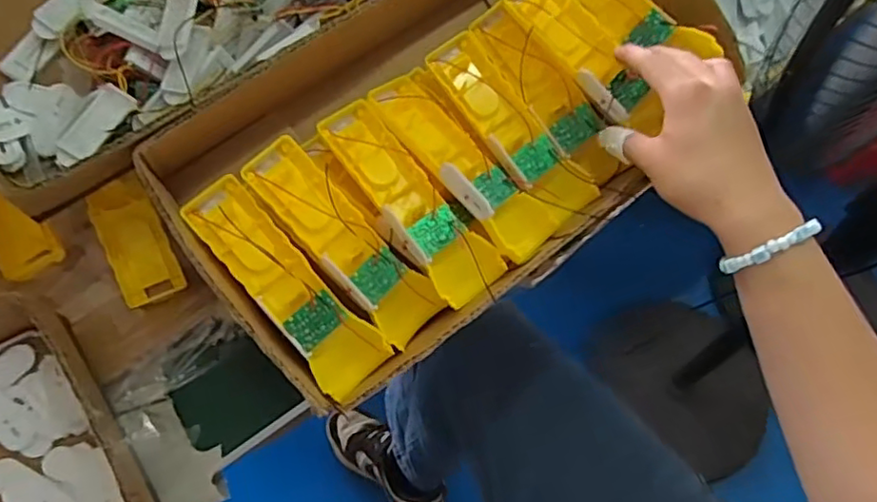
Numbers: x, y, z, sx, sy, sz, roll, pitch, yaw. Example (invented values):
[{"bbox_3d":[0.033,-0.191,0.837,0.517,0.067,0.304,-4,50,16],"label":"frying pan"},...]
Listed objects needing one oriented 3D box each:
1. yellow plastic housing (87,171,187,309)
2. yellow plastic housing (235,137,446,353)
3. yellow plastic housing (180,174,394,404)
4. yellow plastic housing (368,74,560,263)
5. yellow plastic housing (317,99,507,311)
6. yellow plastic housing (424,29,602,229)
[{"bbox_3d":[-0.221,-0.007,0.444,0.041,0.014,0.090,-19,97,-13],"label":"yellow plastic housing"},{"bbox_3d":[-0.065,-0.005,0.414,0.047,0.029,0.161,-44,97,-22],"label":"yellow plastic housing"},{"bbox_3d":[-0.101,0.023,0.403,0.046,0.027,0.160,-41,86,-21],"label":"yellow plastic housing"},{"bbox_3d":[0.016,-0.064,0.443,0.053,0.030,0.165,-35,68,-19],"label":"yellow plastic housing"},{"bbox_3d":[-0.020,-0.037,0.427,0.048,0.034,0.161,-33,68,-19],"label":"yellow plastic housing"},{"bbox_3d":[0.052,-0.091,0.463,0.047,0.028,0.162,-35,84,-19],"label":"yellow plastic housing"}]

